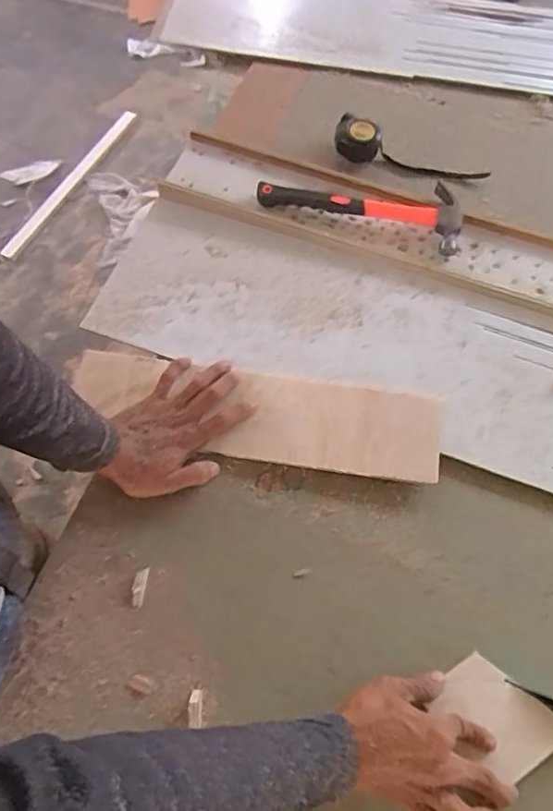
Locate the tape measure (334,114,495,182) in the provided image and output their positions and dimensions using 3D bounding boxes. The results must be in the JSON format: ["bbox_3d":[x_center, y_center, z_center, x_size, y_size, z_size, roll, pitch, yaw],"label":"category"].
[{"bbox_3d":[0.186,-0.350,0.802,0.214,0.044,0.052,18,68,9],"label":"tape measure"}]

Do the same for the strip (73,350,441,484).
[{"bbox_3d":[-0.025,0.009,0.640,0.402,0.015,0.099,9,72,5],"label":"strip"}]

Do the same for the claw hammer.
[{"bbox_3d":[0.115,-0.275,0.761,0.271,0.027,0.099,18,68,9],"label":"claw hammer"}]

